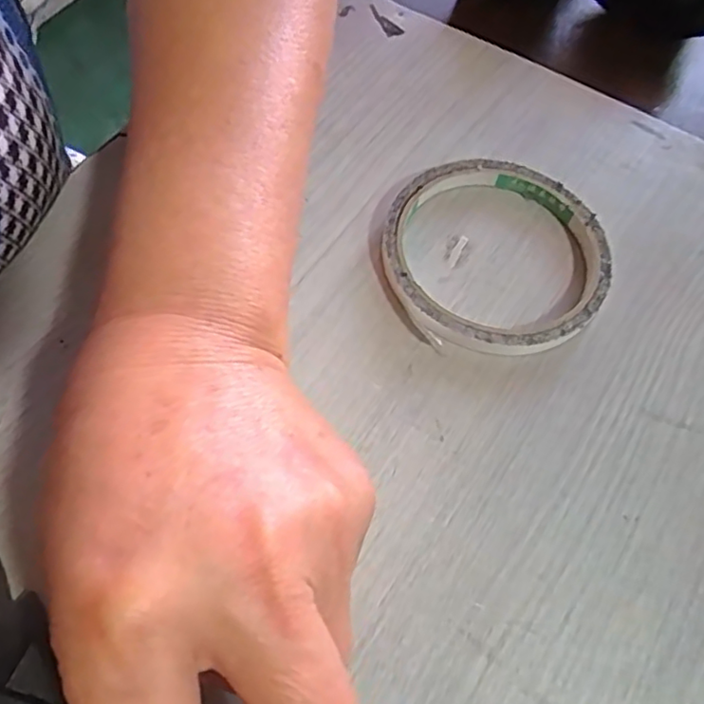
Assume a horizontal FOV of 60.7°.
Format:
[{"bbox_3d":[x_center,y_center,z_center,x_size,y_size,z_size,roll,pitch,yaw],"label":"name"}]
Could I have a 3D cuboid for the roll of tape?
[{"bbox_3d":[0.057,-0.039,0.240,0.087,0.011,0.085,1,64,-3],"label":"roll of tape"}]

